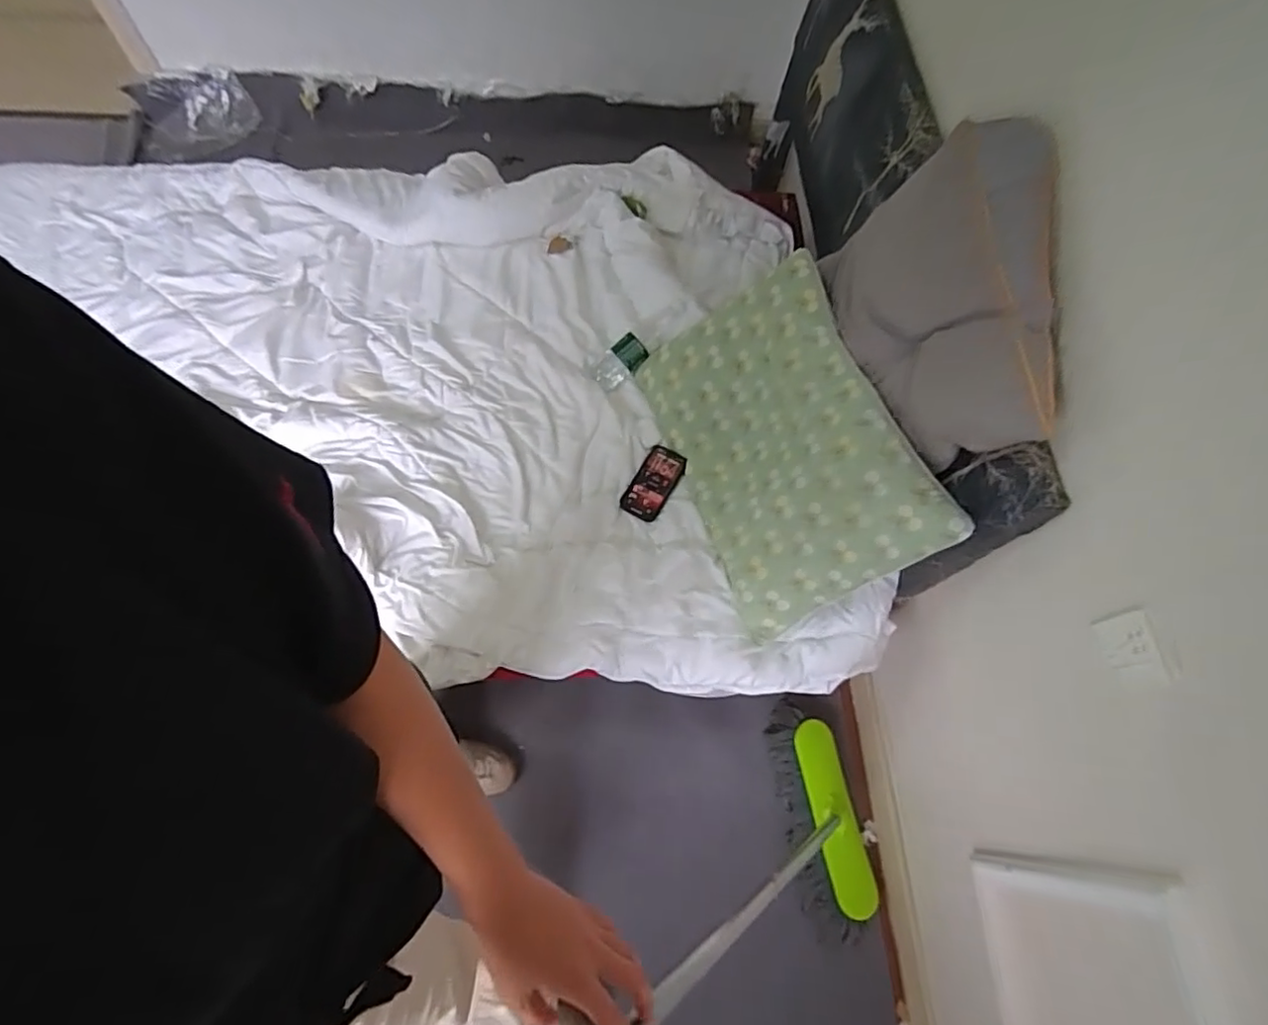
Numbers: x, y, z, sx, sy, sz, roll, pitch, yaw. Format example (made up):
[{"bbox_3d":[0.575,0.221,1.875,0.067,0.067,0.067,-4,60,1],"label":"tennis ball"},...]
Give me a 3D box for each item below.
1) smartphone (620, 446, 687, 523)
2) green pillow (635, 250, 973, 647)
[{"bbox_3d":[0.039,-0.055,1.187,0.075,0.012,0.146,32,80,3],"label":"smartphone"},{"bbox_3d":[0.229,-0.131,1.053,0.385,0.081,0.585,-35,66,33],"label":"green pillow"}]

